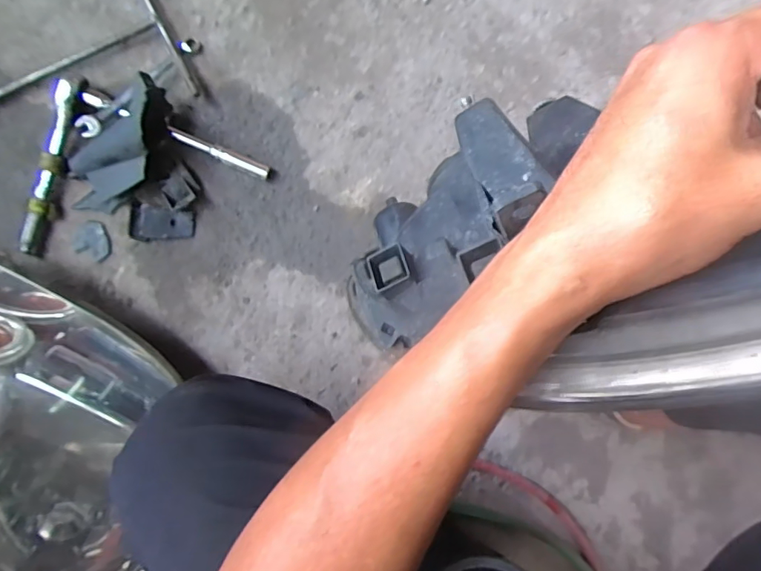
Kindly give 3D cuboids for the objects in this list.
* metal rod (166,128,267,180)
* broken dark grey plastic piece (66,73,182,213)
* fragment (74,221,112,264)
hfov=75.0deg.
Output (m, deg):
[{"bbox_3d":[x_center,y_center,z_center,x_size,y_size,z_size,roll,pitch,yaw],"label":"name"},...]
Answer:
[{"bbox_3d":[-0.174,-0.144,0.542,0.111,0.019,0.016,23,90,-6],"label":"metal rod"},{"bbox_3d":[-0.271,-0.145,0.532,0.154,0.053,0.086,-39,96,23],"label":"broken dark grey plastic piece"},{"bbox_3d":[-0.317,-0.050,0.548,0.041,0.014,0.040,0,93,-6],"label":"fragment"}]

